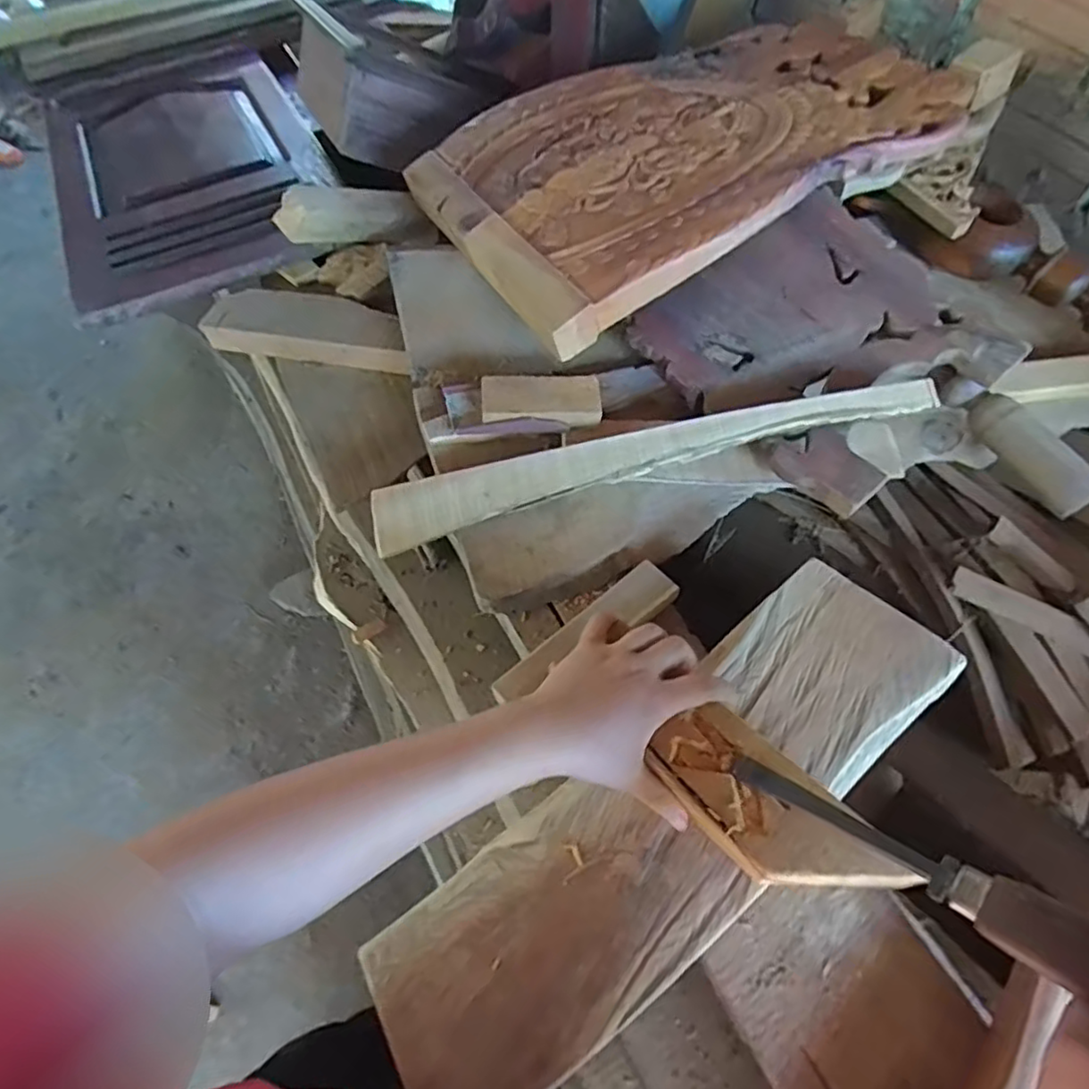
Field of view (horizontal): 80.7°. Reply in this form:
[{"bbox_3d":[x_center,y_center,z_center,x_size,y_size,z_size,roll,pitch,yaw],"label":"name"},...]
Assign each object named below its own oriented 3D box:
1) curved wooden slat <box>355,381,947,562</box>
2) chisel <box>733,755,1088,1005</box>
[{"bbox_3d":[0.091,-0.083,0.574,0.494,0.020,0.054,-16,81,-1],"label":"curved wooden slat"},{"bbox_3d":[0.197,0.165,0.310,0.027,0.042,0.231,-36,25,-21],"label":"chisel"}]

